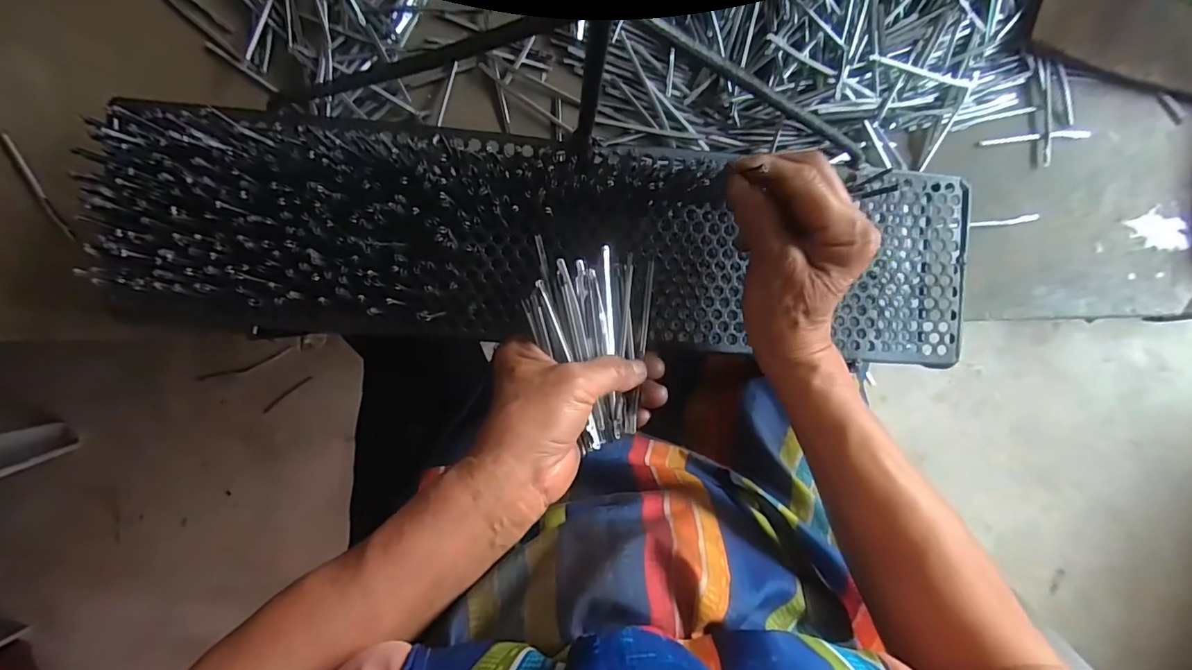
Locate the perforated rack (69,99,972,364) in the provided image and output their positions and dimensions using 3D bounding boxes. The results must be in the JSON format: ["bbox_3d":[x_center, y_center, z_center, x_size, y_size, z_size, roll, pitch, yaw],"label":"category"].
[{"bbox_3d":[-0.013,-0.062,0.358,0.589,0.042,0.138,2,94,-10],"label":"perforated rack"}]

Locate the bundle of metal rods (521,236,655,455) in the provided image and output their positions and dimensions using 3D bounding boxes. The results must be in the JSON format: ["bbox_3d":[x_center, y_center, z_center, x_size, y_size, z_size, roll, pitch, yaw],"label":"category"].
[{"bbox_3d":[-0.005,0.007,0.312,0.074,0.031,0.118,6,94,-4],"label":"bundle of metal rods"}]

